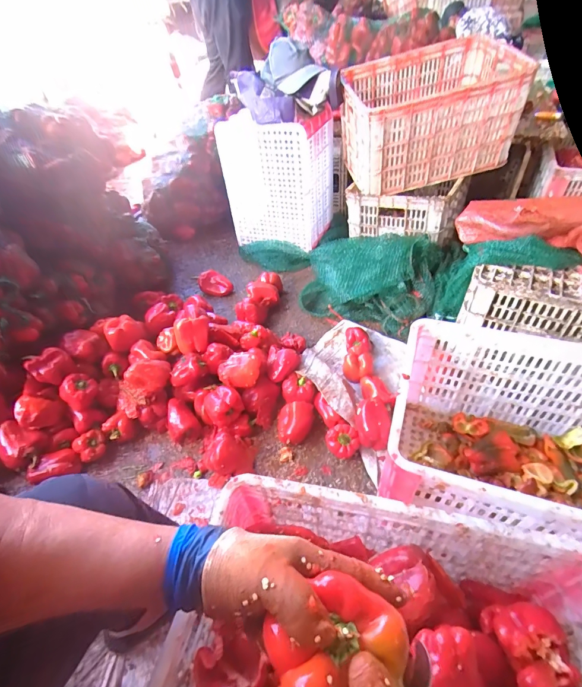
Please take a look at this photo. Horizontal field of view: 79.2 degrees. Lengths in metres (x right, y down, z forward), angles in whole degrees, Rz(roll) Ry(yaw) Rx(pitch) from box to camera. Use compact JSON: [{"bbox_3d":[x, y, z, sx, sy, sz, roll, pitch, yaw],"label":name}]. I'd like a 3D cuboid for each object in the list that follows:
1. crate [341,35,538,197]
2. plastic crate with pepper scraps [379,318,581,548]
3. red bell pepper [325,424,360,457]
[{"bbox_3d":[0.473,-0.801,1.269,0.554,0.337,0.439,-7,45,0],"label":"crate"},{"bbox_3d":[0.460,0.223,0.661,0.526,0.290,0.381,11,48,17],"label":"plastic crate with pepper scraps"},{"bbox_3d":[0.123,0.238,0.847,0.075,0.057,0.070,-4,45,4],"label":"red bell pepper"}]

